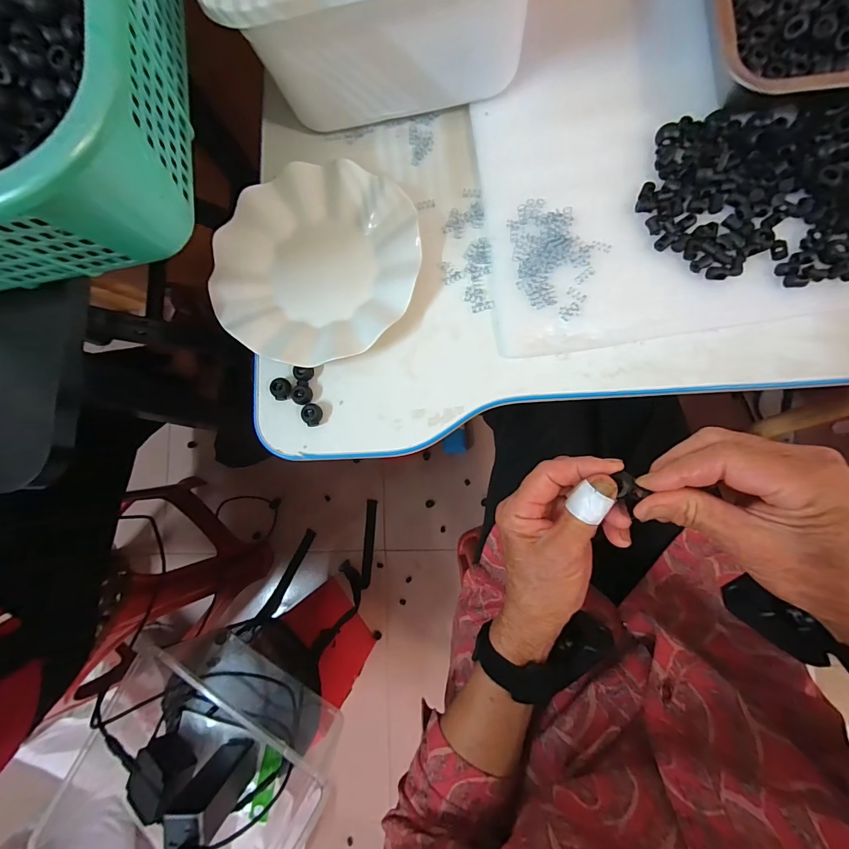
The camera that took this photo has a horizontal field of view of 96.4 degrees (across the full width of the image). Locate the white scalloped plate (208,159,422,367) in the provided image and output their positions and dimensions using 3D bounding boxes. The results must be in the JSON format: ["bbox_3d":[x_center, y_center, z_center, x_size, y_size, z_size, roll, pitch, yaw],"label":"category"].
[{"bbox_3d":[-0.097,-0.141,0.339,0.179,0.027,0.178,0,83,6],"label":"white scalloped plate"}]

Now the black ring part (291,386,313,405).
[{"bbox_3d":[-0.107,-0.025,0.332,0.018,0.010,0.016,-5,82,5],"label":"black ring part"}]

